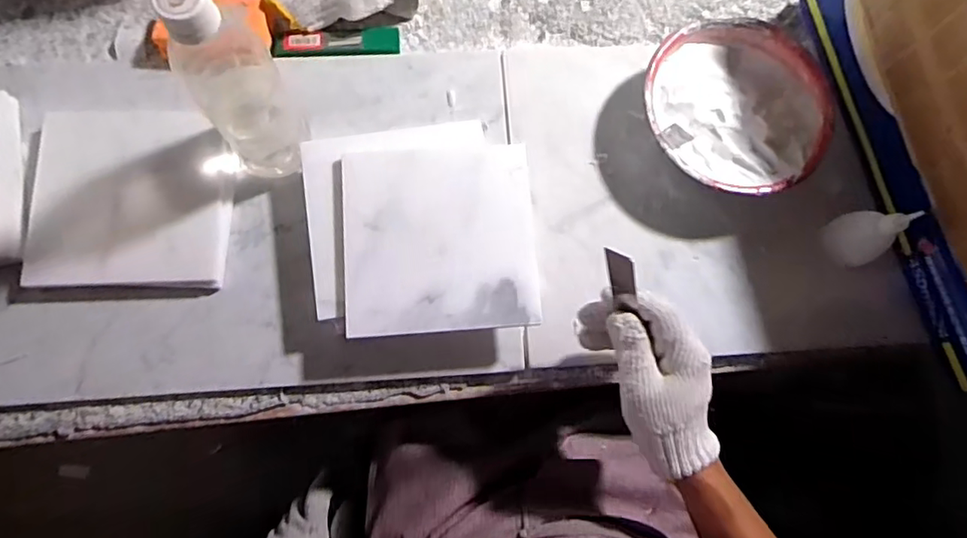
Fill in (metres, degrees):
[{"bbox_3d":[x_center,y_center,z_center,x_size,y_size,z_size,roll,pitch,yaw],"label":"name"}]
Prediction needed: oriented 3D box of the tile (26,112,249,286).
[{"bbox_3d":[-0.301,-0.064,0.499,0.159,0.018,0.160,0,78,-1],"label":"tile"}]

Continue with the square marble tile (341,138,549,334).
[{"bbox_3d":[-0.035,-0.026,0.475,0.153,0.008,0.153,-4,78,-2],"label":"square marble tile"}]

